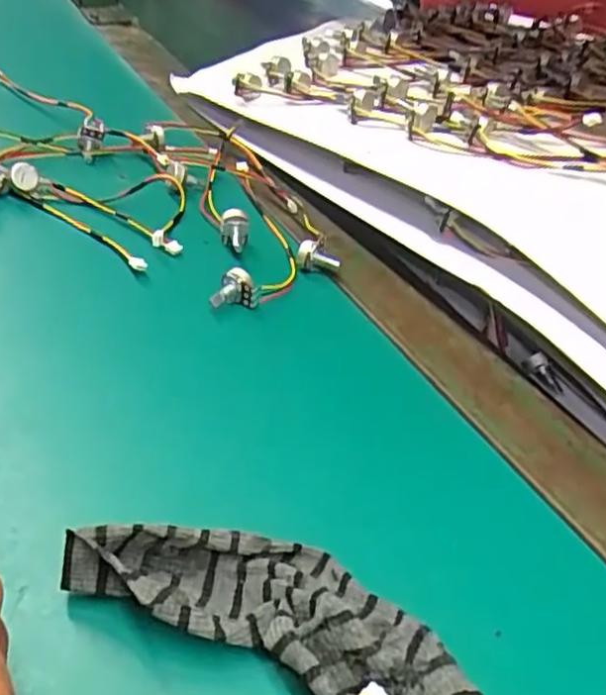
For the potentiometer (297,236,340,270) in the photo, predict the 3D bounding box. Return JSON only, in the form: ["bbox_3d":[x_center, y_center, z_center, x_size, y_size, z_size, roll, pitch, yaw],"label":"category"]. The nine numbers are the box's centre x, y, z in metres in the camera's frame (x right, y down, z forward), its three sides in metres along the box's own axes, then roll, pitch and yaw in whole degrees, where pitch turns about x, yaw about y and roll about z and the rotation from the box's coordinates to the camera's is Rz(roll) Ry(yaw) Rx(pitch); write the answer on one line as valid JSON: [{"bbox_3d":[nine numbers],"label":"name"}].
[{"bbox_3d":[0.010,-0.053,0.391,0.025,0.017,0.016,13,41,7],"label":"potentiometer"}]

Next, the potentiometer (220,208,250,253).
[{"bbox_3d":[-0.039,-0.064,0.392,0.015,0.021,0.022,2,41,-6],"label":"potentiometer"}]

